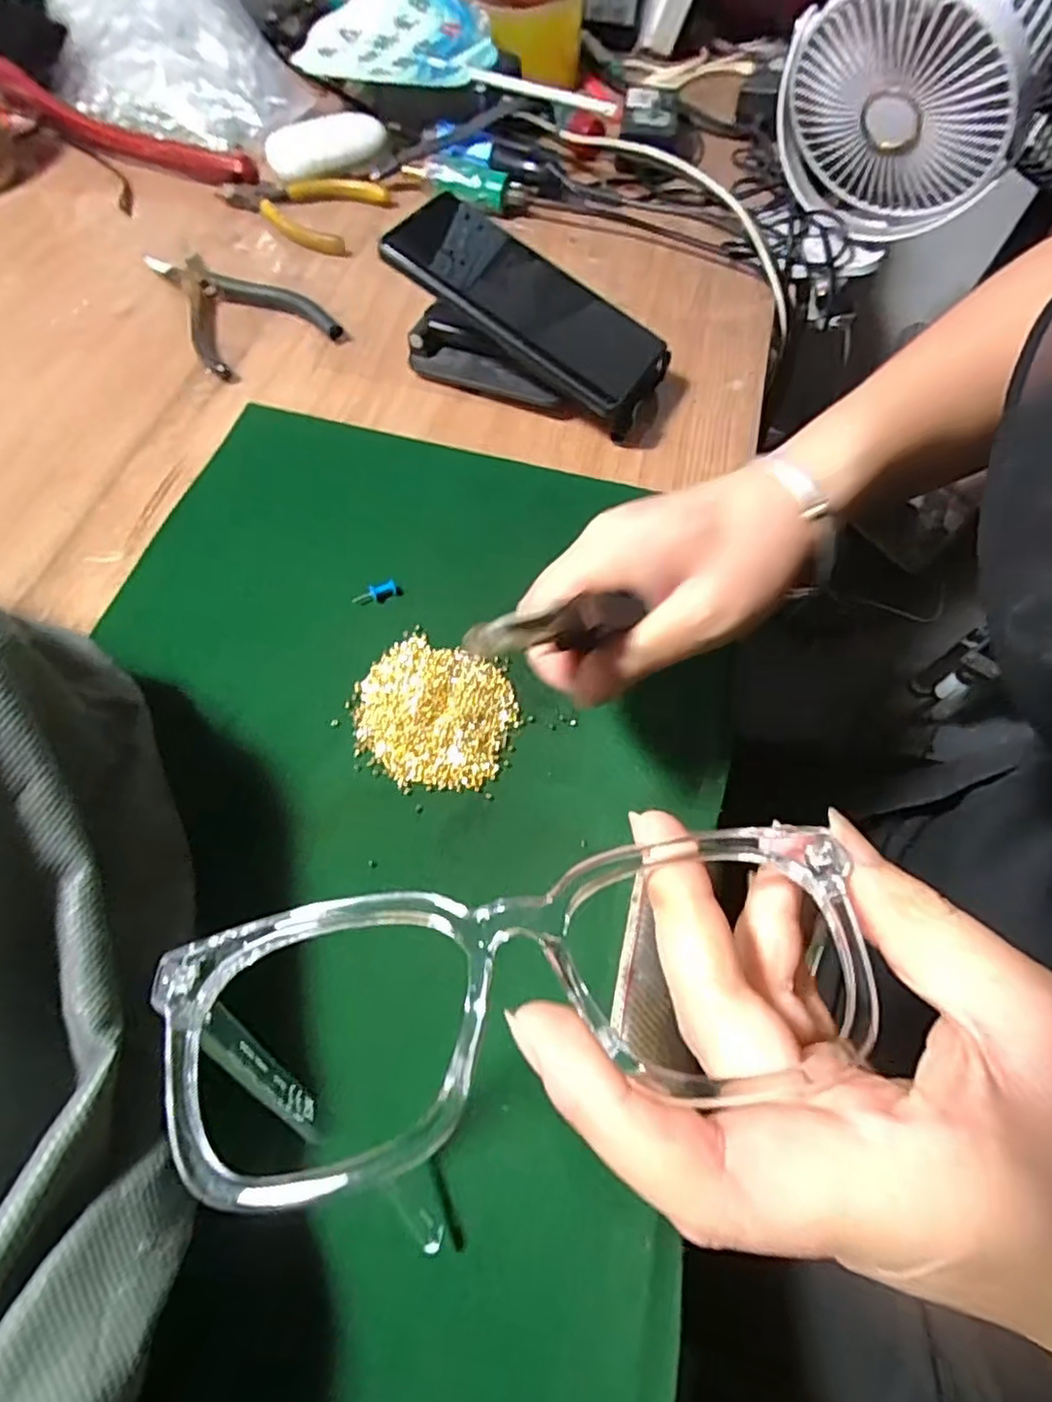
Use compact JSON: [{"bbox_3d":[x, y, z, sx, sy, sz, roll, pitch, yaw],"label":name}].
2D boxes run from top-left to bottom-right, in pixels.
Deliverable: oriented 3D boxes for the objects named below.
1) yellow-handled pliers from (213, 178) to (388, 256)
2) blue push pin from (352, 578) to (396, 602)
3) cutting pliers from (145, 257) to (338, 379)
[{"bbox_3d":[-0.168,-0.364,0.483,0.121,0.013,0.079,5,63,0],"label":"yellow-handled pliers"},{"bbox_3d":[-0.078,-0.056,0.336,0.023,0.006,0.007,-19,65,-11],"label":"blue push pin"},{"bbox_3d":[-0.193,-0.265,0.435,0.084,0.010,0.125,-33,69,-17],"label":"cutting pliers"}]

